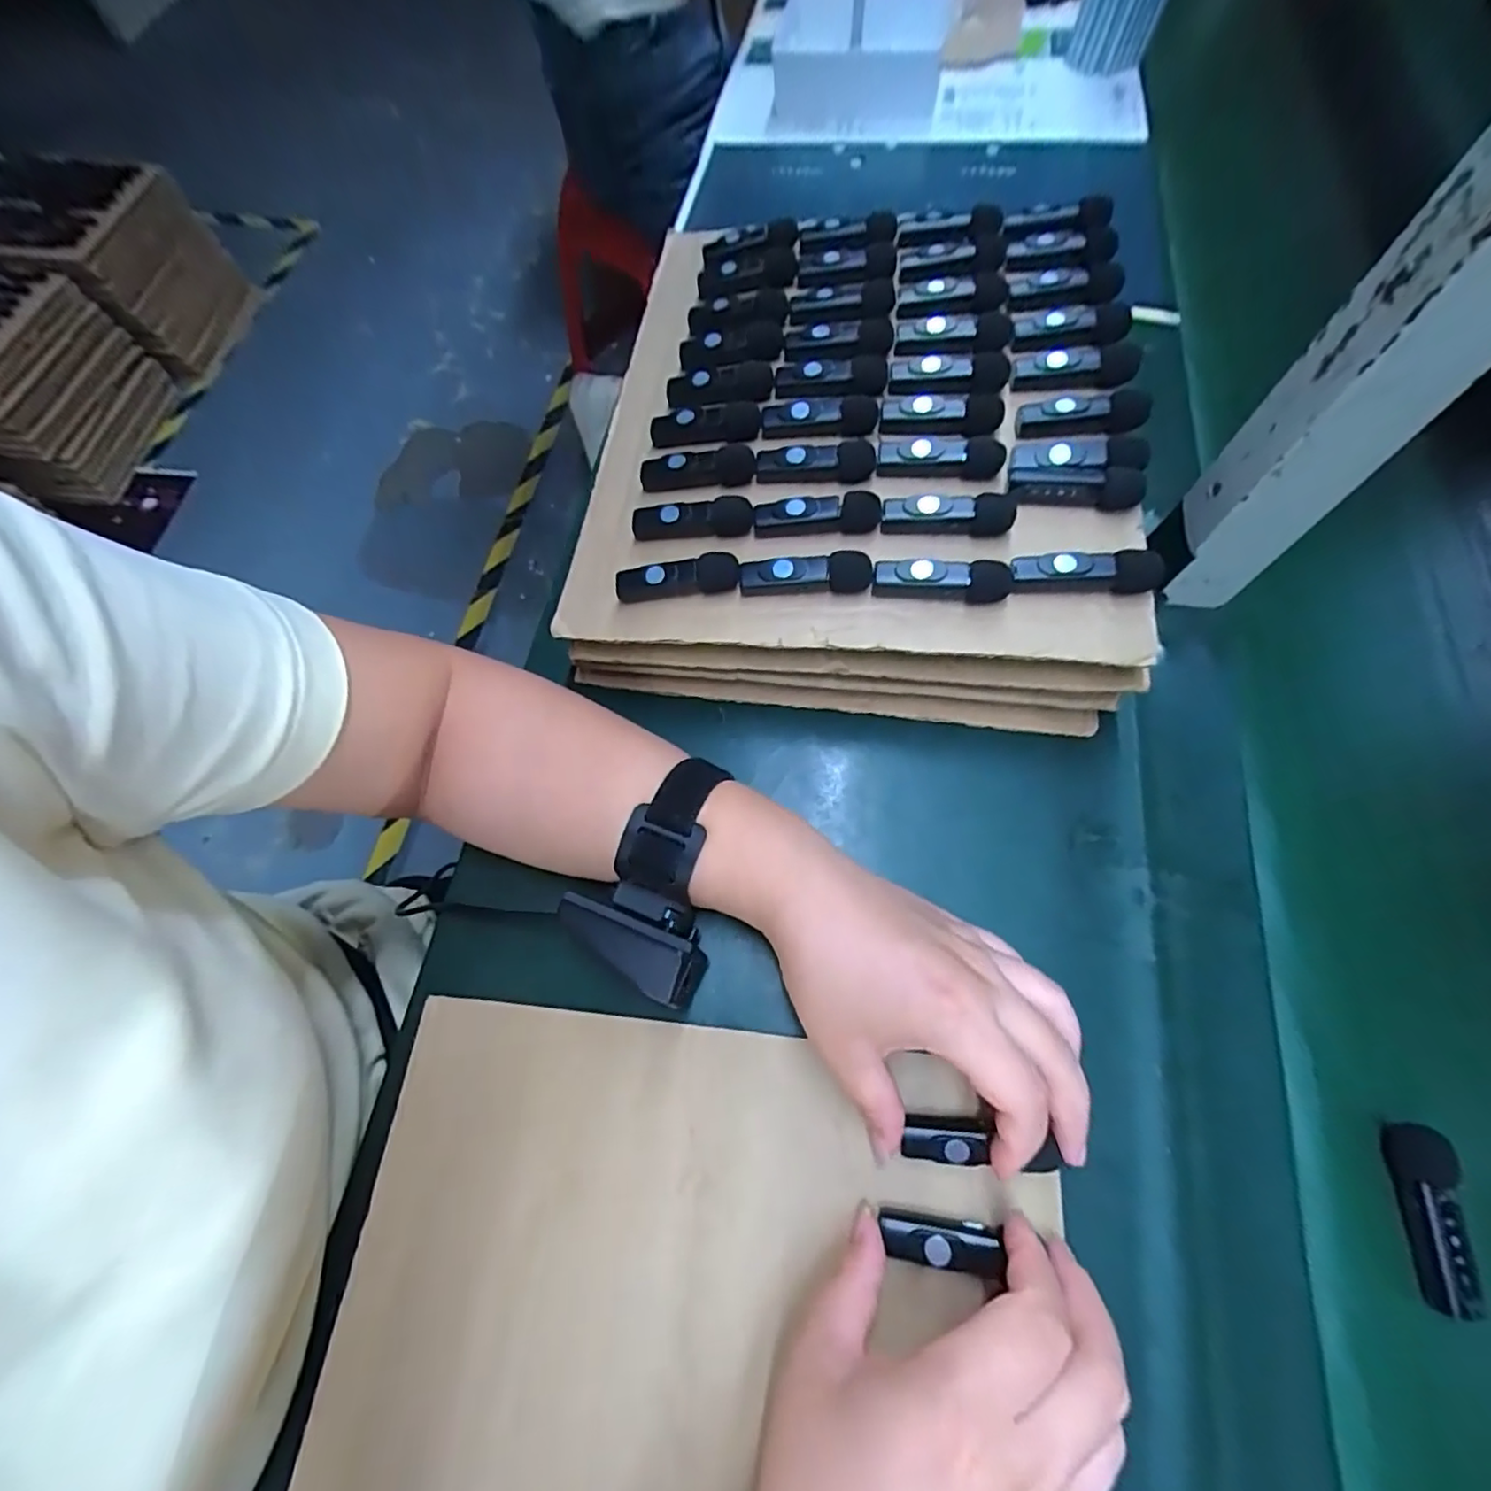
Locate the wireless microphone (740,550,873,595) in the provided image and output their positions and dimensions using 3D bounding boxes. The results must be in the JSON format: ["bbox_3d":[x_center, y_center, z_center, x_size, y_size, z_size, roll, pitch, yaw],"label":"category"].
[{"bbox_3d":[0.030,-0.086,0.314,0.064,0.018,0.013,3,68,2],"label":"wireless microphone"}]

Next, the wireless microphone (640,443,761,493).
[{"bbox_3d":[-0.026,-0.154,0.354,0.064,0.020,0.015,1,68,1],"label":"wireless microphone"}]

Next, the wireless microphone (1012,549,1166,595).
[{"bbox_3d":[0.159,-0.080,0.297,0.063,0.021,0.015,3,68,2],"label":"wireless microphone"}]

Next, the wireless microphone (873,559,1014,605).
[{"bbox_3d":[0.095,-0.081,0.305,0.061,0.018,0.016,13,68,6],"label":"wireless microphone"}]

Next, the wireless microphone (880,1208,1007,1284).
[{"bbox_3d":[0.078,0.199,0.253,0.044,0.012,0.016,0,67,14],"label":"wireless microphone"}]

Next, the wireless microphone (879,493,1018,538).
[{"bbox_3d":[0.102,-0.118,0.317,0.064,0.017,0.014,4,68,2],"label":"wireless microphone"}]

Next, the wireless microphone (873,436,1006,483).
[{"bbox_3d":[0.102,-0.152,0.330,0.063,0.014,0.016,1,68,1],"label":"wireless microphone"}]

